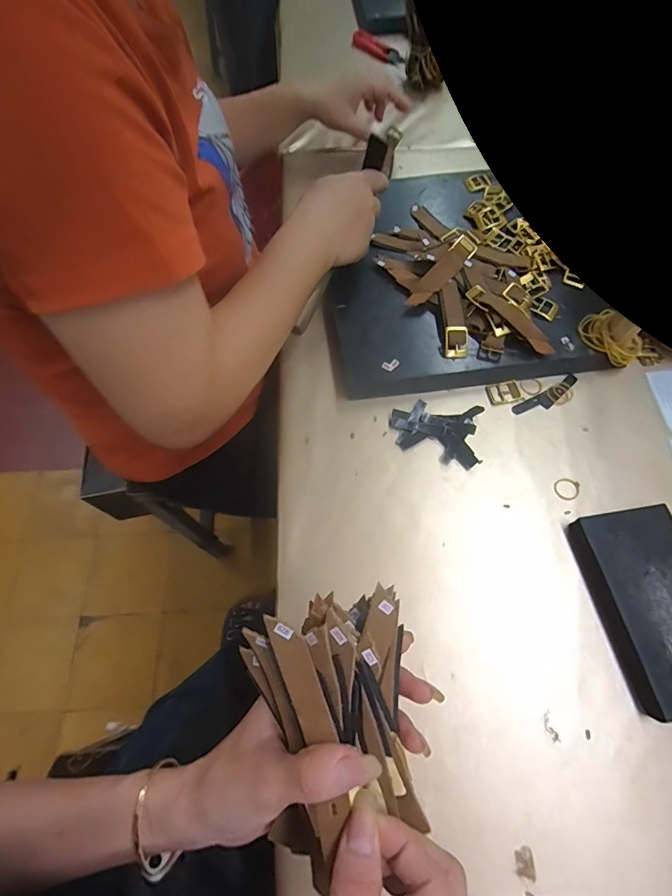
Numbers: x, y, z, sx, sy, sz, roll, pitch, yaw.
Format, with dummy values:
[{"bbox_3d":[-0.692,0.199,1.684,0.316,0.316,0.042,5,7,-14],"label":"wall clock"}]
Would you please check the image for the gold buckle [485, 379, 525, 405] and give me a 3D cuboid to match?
[{"bbox_3d":[0.176,-0.058,0.437,0.034,0.005,0.023,-12,66,-4],"label":"gold buckle"}]

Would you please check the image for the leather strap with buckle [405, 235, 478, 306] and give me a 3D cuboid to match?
[{"bbox_3d":[0.117,-0.190,0.459,0.025,0.023,0.107,38,71,15],"label":"leather strap with buckle"}]

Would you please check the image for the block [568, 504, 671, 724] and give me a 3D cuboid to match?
[{"bbox_3d":[0.266,0.127,0.342,0.089,0.023,0.150,-9,66,-2],"label":"block"}]

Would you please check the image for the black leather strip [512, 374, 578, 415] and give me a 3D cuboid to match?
[{"bbox_3d":[0.221,-0.053,0.433,0.081,0.004,0.018,-28,68,-10],"label":"black leather strip"}]

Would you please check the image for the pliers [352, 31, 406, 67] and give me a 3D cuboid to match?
[{"bbox_3d":[0.073,-0.671,0.701,0.029,0.016,0.114,-37,70,-14],"label":"pliers"}]

